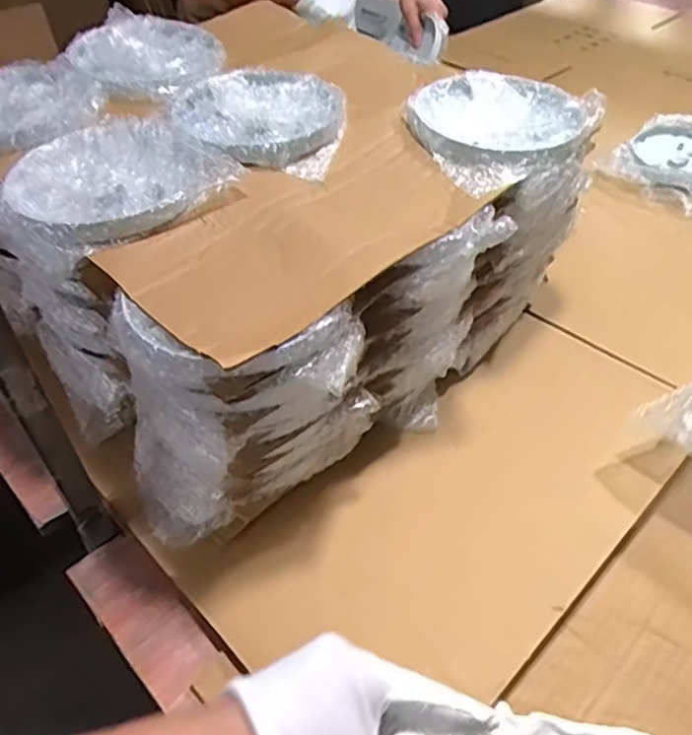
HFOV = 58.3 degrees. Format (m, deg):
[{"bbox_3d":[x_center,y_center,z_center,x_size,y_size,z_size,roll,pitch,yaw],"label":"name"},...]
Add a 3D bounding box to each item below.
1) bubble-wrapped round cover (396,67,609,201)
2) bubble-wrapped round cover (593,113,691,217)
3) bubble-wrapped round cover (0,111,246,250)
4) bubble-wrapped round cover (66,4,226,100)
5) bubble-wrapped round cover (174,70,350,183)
[{"bbox_3d":[0.121,-0.201,0.508,0.154,0.021,0.135,-29,54,-25],"label":"bubble-wrapped round cover"},{"bbox_3d":[0.437,-0.273,0.796,0.184,0.056,0.156,-35,56,-29],"label":"bubble-wrapped round cover"},{"bbox_3d":[-0.171,-0.139,0.451,0.145,0.019,0.136,0,48,1],"label":"bubble-wrapped round cover"},{"bbox_3d":[-0.179,-0.294,0.574,0.129,0.024,0.149,-35,56,-29],"label":"bubble-wrapped round cover"},{"bbox_3d":[-0.069,-0.206,0.516,0.133,0.023,0.151,-7,47,-7],"label":"bubble-wrapped round cover"}]

